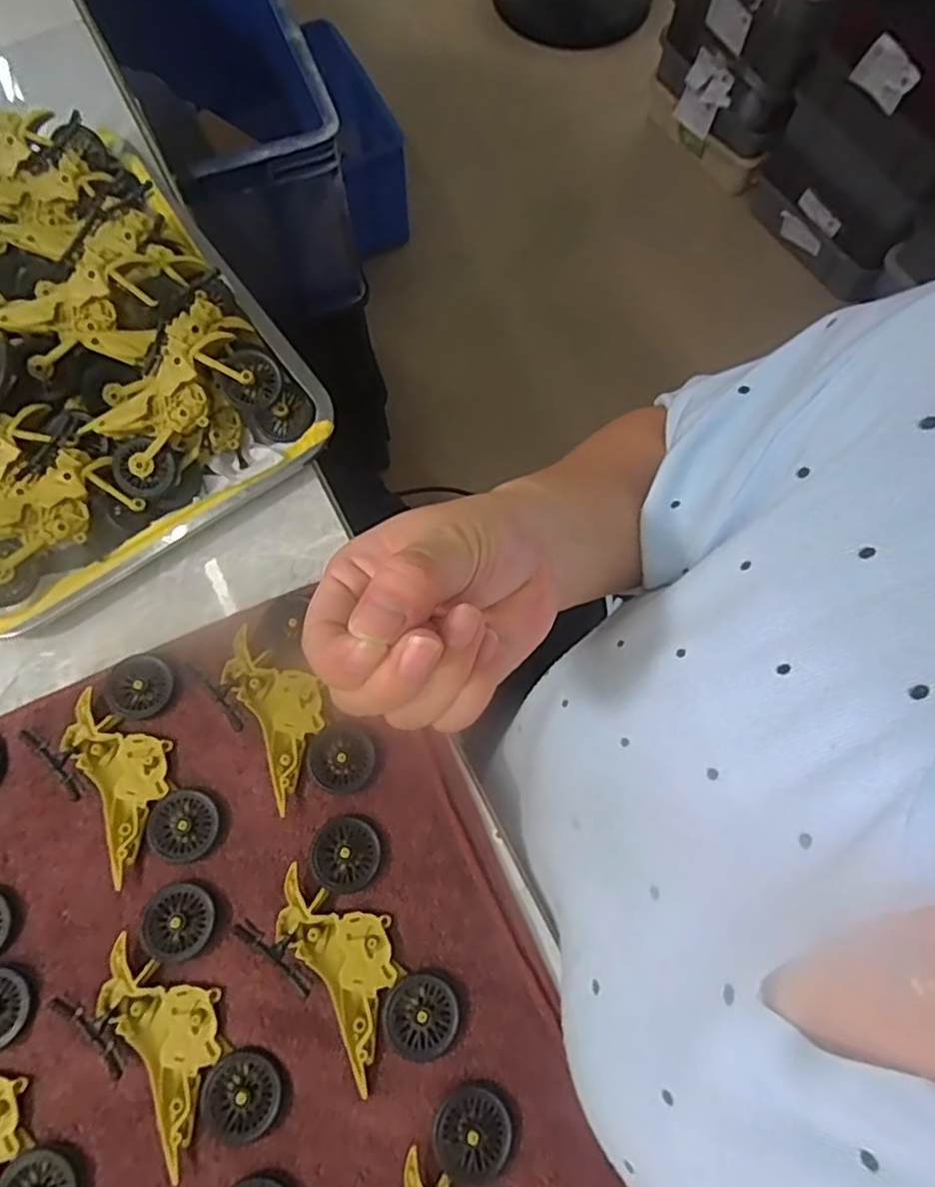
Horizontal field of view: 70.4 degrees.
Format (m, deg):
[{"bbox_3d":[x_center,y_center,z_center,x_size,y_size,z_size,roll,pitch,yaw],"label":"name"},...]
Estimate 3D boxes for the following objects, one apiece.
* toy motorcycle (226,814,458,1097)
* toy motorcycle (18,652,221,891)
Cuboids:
[{"bbox_3d":[-0.053,0.182,0.337,0.075,0.015,0.114,-42,76,-13],"label":"toy motorcycle"},{"bbox_3d":[-0.182,0.097,0.368,0.074,0.016,0.113,-37,75,-11],"label":"toy motorcycle"}]

